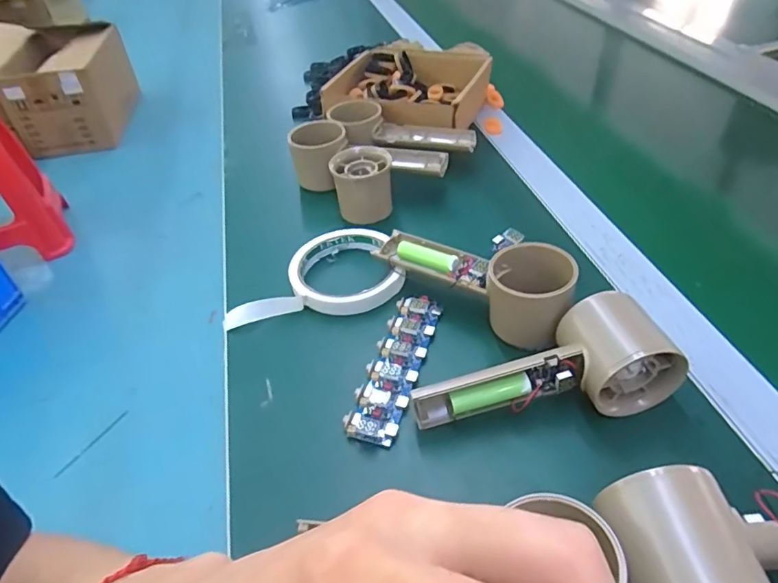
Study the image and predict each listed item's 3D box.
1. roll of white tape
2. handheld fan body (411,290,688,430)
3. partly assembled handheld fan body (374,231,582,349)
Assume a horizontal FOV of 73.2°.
[{"bbox_3d":[-0.065,-0.012,0.438,0.143,0.020,0.086,-12,44,-7],"label":"roll of white tape"},{"bbox_3d":[0.093,0.045,0.316,0.156,0.056,0.058,-13,44,-8],"label":"handheld fan body"},{"bbox_3d":[0.063,-0.020,0.404,0.157,0.047,0.057,28,53,31],"label":"partly assembled handheld fan body"}]

